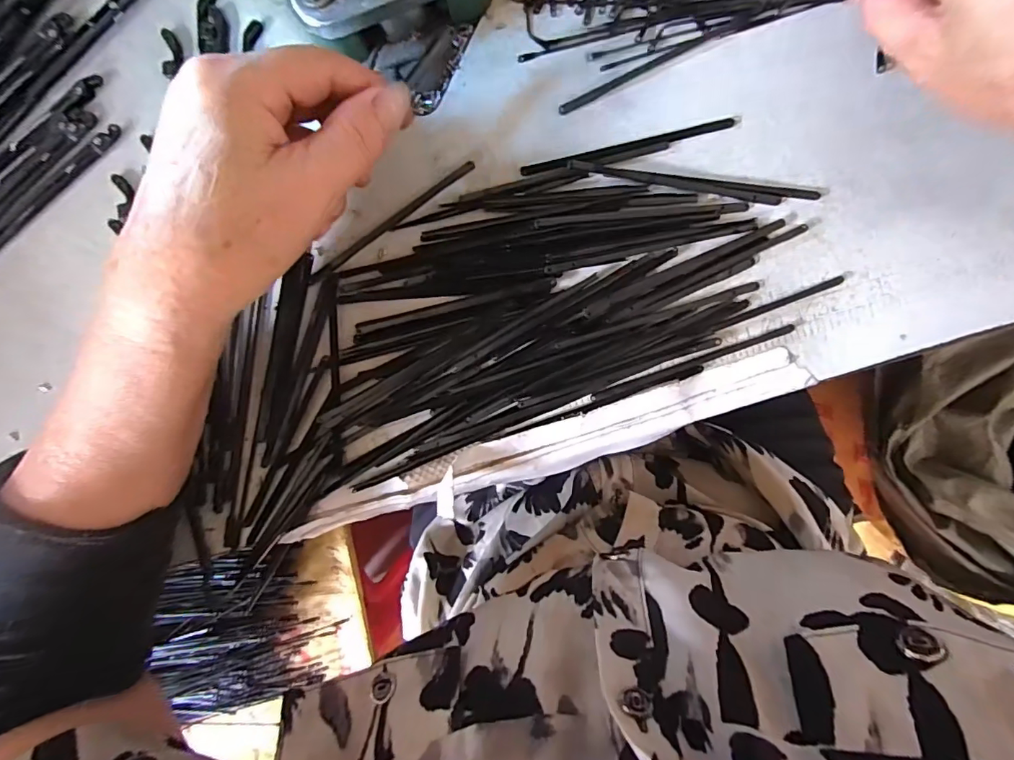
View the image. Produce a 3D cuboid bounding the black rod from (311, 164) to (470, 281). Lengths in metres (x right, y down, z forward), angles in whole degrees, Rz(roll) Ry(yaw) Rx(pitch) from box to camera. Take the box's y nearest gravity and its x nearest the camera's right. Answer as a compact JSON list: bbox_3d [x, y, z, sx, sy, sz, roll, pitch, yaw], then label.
[{"bbox_3d":[-0.057,-0.077,0.239,0.095,0.004,0.007,-35,91,5],"label":"black rod"}]

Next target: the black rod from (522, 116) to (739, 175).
[{"bbox_3d":[0.056,-0.109,0.228,0.099,0.005,0.006,-12,93,4],"label":"black rod"}]

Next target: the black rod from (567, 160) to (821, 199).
[{"bbox_3d":[0.087,-0.093,0.227,0.115,0.005,0.005,8,94,3],"label":"black rod"}]

